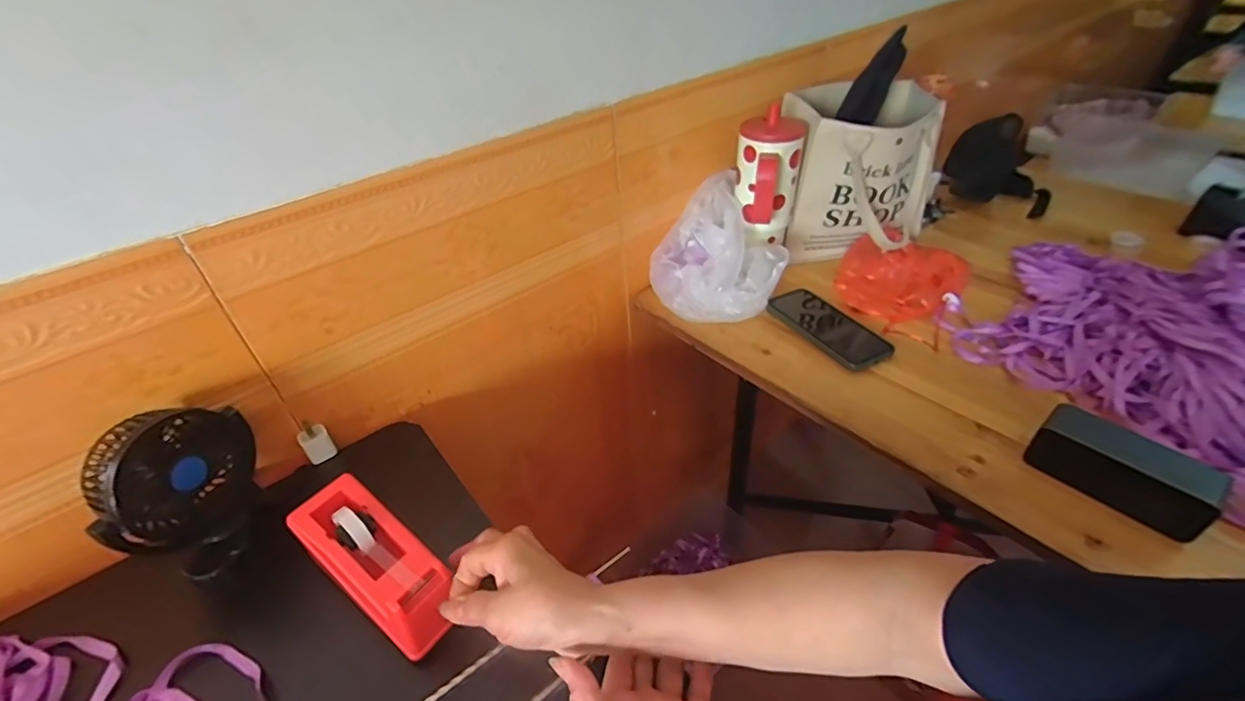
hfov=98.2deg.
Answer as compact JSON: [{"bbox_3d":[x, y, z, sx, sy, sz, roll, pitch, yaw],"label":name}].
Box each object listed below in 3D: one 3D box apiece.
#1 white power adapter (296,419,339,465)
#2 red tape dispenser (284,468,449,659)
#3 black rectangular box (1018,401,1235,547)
[{"bbox_3d":[-0.323,0.096,0.569,0.028,0.043,0.021,-33,48,-30],"label":"white power adapter"},{"bbox_3d":[-0.195,0.169,0.432,0.155,0.071,0.059,24,47,30],"label":"red tape dispenser"},{"bbox_3d":[0.453,0.107,0.492,0.050,0.059,0.129,-31,47,-29],"label":"black rectangular box"}]

